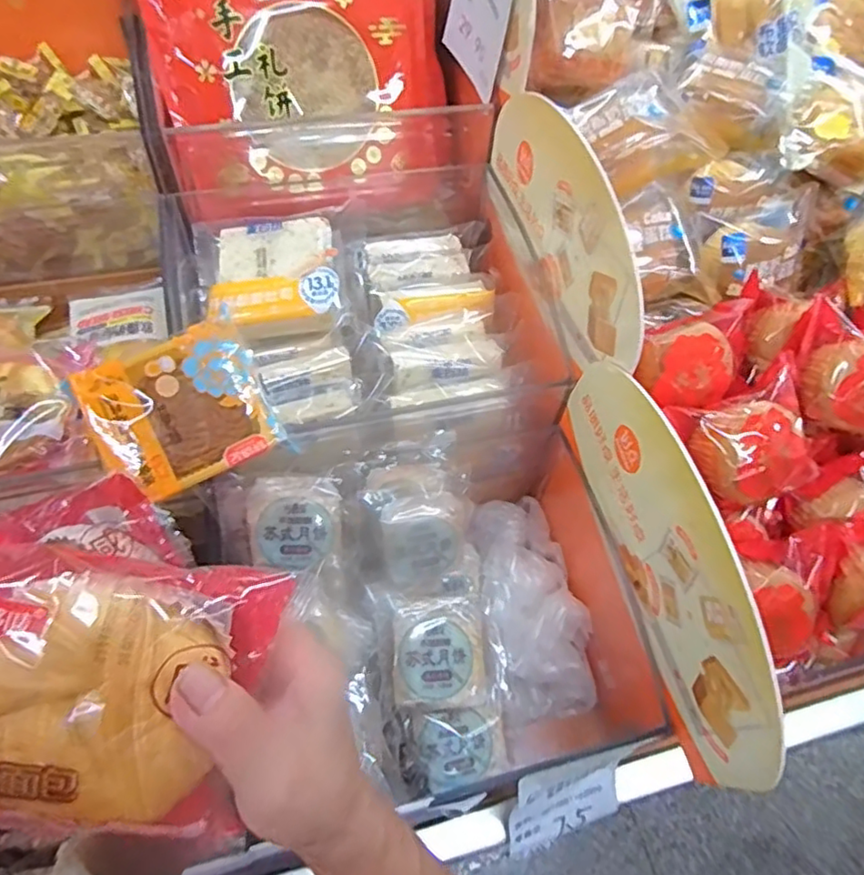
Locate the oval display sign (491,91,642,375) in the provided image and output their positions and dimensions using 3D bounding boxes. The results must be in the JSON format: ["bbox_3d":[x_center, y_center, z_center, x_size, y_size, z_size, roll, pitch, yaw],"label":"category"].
[{"bbox_3d":[0.101,-0.171,0.490,0.008,0.123,0.277,-11,56,-11],"label":"oval display sign"}]

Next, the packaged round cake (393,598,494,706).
[{"bbox_3d":[0.007,0.162,0.471,0.073,0.028,0.073,4,69,-14],"label":"packaged round cake"}]

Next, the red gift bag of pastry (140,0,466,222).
[{"bbox_3d":[-0.121,-0.392,0.576,0.286,0.341,0.083,-12,23,-15],"label":"red gift bag of pastry"}]

